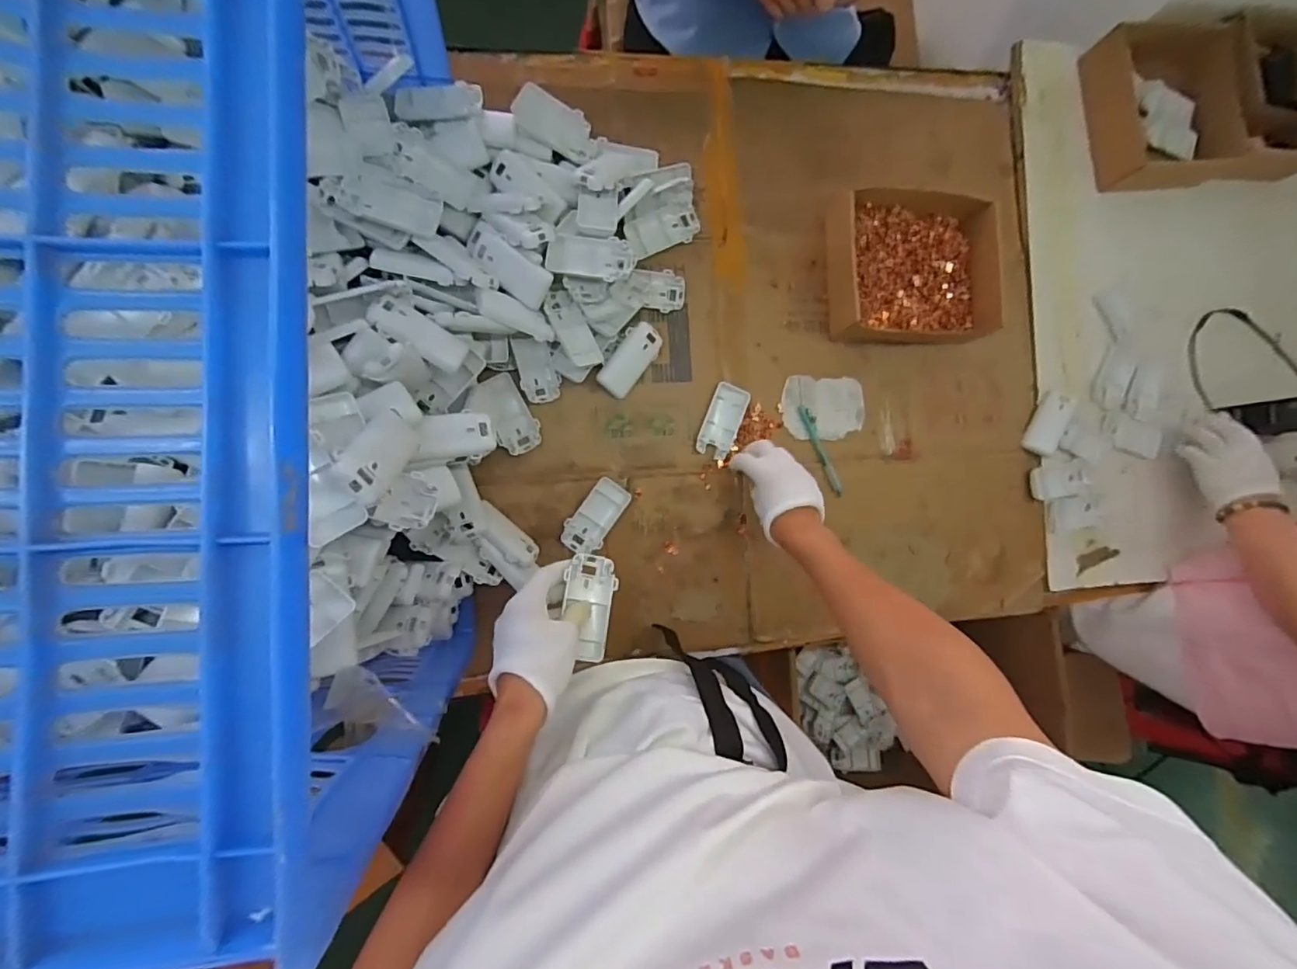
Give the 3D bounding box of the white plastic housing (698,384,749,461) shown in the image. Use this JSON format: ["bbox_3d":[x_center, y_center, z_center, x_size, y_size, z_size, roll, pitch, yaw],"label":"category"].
[{"bbox_3d":[0.097,-0.081,0.710,0.047,0.009,0.094,21,87,-6],"label":"white plastic housing"}]

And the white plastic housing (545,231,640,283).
[{"bbox_3d":[-0.064,-0.259,0.626,0.098,0.022,0.043,2,88,-10],"label":"white plastic housing"}]

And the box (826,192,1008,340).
[{"bbox_3d":[0.349,-0.290,0.735,0.215,0.059,0.193,-3,89,-7],"label":"box"}]

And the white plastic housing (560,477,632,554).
[{"bbox_3d":[-0.066,0.041,0.691,0.052,0.012,0.097,32,86,-5],"label":"white plastic housing"}]

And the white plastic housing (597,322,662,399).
[{"bbox_3d":[-0.023,-0.154,0.684,0.046,0.017,0.096,38,89,-25],"label":"white plastic housing"}]

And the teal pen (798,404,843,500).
[{"bbox_3d":[0.234,-0.045,0.743,0.018,0.009,0.129,-23,92,-7],"label":"teal pen"}]

